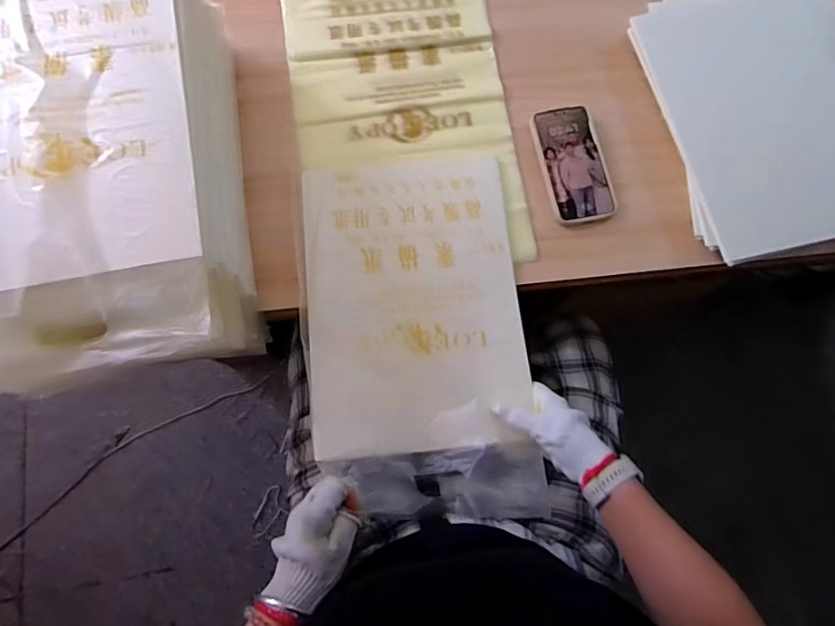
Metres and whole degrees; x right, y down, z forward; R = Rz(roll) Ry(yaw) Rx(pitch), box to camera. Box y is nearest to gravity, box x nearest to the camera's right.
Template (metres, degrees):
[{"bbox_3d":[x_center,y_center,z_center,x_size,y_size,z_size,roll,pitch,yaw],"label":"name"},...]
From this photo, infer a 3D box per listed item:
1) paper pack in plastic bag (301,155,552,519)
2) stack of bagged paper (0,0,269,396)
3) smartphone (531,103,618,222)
[{"bbox_3d":[-0.002,0.010,0.605,0.261,0.059,0.436,-5,77,-2],"label":"paper pack in plastic bag"},{"bbox_3d":[-0.369,-0.160,0.586,0.290,0.168,0.474,-9,77,-3],"label":"stack of bagged paper"},{"bbox_3d":[0.212,-0.204,0.685,0.085,0.009,0.163,-11,78,-3],"label":"smartphone"}]

